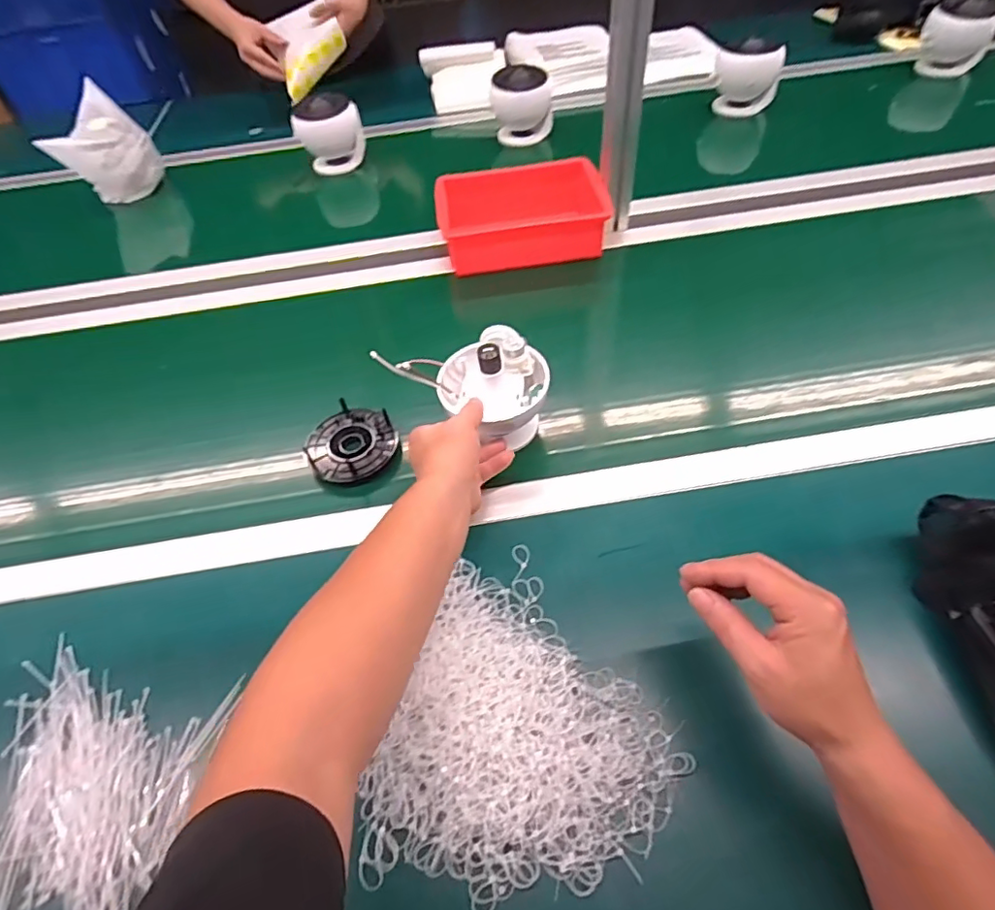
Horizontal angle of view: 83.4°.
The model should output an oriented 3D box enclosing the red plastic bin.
[{"bbox_3d":[0.035,-0.358,0.838,0.238,0.074,0.164,-7,52,-2],"label":"red plastic bin"}]

